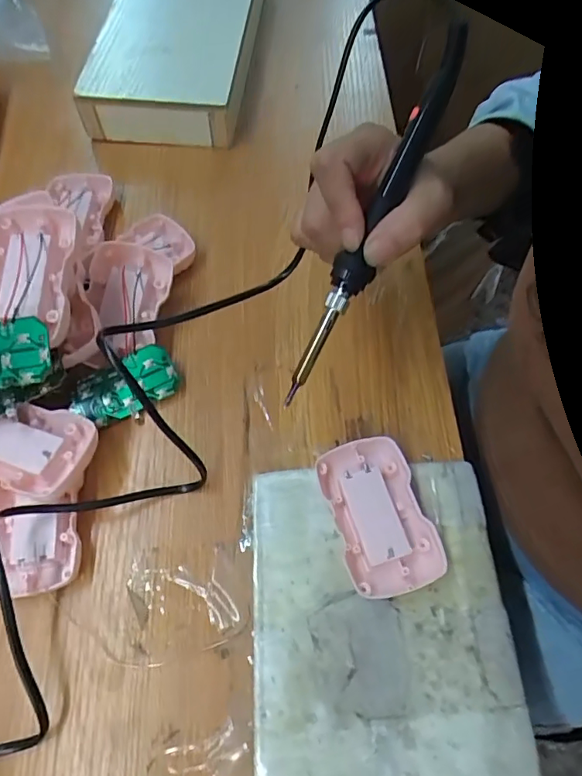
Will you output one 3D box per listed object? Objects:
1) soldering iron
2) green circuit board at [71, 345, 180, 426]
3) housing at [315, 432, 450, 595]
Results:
[{"bbox_3d":[0.044,-0.085,0.266,0.019,0.016,0.202,26,97,12],"label":"soldering iron"},{"bbox_3d":[-0.112,0.001,0.346,0.070,0.007,0.041,-26,87,-4],"label":"green circuit board"},{"bbox_3d":[0.051,0.075,0.302,0.052,0.017,0.087,-15,64,-7],"label":"housing"}]

